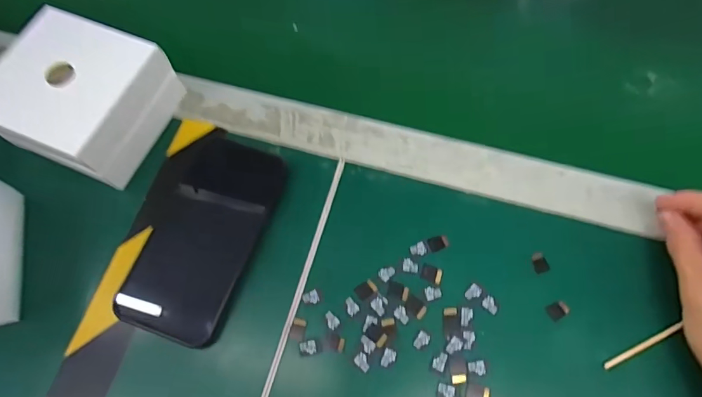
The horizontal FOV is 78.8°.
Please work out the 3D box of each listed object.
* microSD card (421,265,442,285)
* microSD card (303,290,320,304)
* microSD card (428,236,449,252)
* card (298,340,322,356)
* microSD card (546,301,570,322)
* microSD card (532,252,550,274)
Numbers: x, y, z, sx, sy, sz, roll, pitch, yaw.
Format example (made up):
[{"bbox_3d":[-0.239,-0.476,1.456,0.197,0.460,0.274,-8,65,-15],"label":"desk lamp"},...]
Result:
[{"bbox_3d":[0.058,0.054,0.305,0.014,0.004,0.011,17,68,10],"label":"microSD card"},{"bbox_3d":[-0.028,0.069,0.298,0.011,0.004,0.009,-21,65,-9],"label":"microSD card"},{"bbox_3d":[0.064,0.033,0.314,0.015,0.004,0.011,-24,76,-6],"label":"microSD card"},{"bbox_3d":[-0.028,0.101,0.289,0.014,0.004,0.009,-10,68,-8],"label":"card"},{"bbox_3d":[0.143,0.077,0.295,0.015,0.004,0.011,-26,70,-12],"label":"microSD card"},{"bbox_3d":[0.136,0.046,0.307,0.011,0.004,0.015,-18,74,-5],"label":"microSD card"}]

